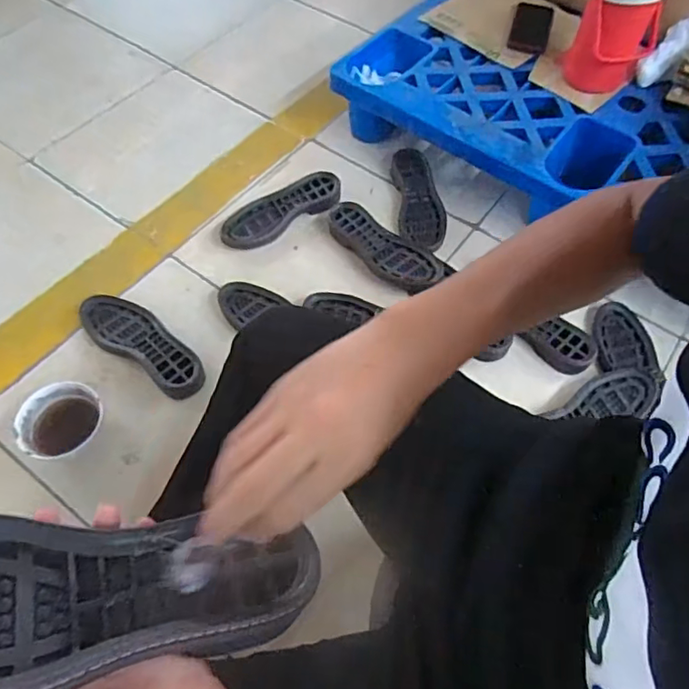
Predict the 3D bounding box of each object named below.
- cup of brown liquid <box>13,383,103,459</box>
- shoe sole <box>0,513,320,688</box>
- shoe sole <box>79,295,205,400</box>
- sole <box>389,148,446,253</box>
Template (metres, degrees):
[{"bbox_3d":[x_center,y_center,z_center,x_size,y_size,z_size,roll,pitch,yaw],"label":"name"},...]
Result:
[{"bbox_3d":[-0.402,0.114,0.796,0.114,0.048,0.111,1,59,-1],"label":"cup of brown liquid"},{"bbox_3d":[-0.131,0.123,0.270,0.237,0.034,0.081,5,57,-18],"label":"shoe sole"},{"bbox_3d":[-0.321,-0.003,0.890,0.247,0.024,0.090,30,63,16],"label":"shoe sole"},{"bbox_3d":[0.145,-0.278,1.075,0.094,0.025,0.262,-1,59,-2],"label":"sole"}]

